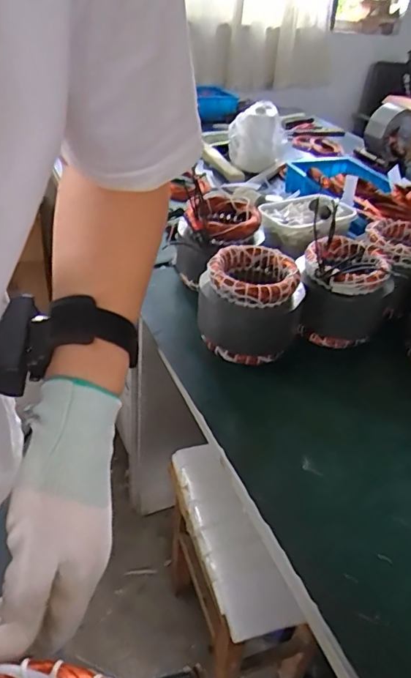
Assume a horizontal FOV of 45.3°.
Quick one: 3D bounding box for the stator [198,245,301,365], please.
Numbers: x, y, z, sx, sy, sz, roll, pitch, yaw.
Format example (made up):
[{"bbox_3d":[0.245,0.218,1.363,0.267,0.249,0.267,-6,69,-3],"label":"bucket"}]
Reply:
[{"bbox_3d":[0.063,-0.044,0.730,0.135,0.140,0.128,2,39,-2],"label":"stator"}]

